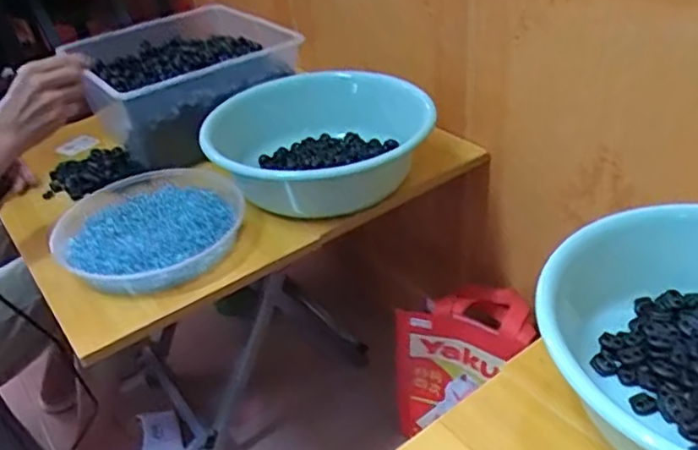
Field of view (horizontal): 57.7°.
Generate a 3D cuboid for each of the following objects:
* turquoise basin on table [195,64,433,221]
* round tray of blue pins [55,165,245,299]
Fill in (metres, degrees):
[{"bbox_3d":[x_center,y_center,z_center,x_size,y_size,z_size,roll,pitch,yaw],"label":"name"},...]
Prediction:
[{"bbox_3d":[-0.042,-0.107,0.848,0.299,0.117,0.222,-7,35,1],"label":"turquoise basin on table"},{"bbox_3d":[-0.260,0.007,0.807,0.240,0.052,0.222,-5,35,3],"label":"round tray of blue pins"}]

